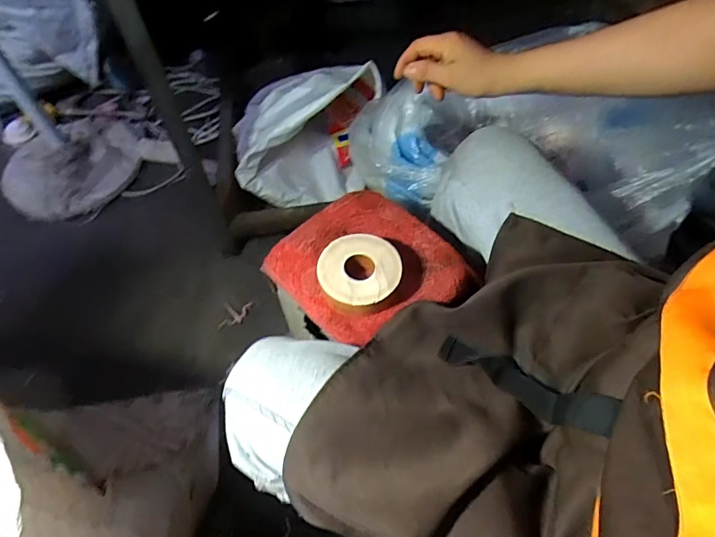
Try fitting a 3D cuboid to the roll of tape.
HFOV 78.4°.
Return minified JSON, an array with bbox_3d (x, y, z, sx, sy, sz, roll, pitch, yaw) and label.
[{"bbox_3d":[0.003,0.007,0.531,0.097,0.037,0.094,0,56,0],"label":"roll of tape"}]

